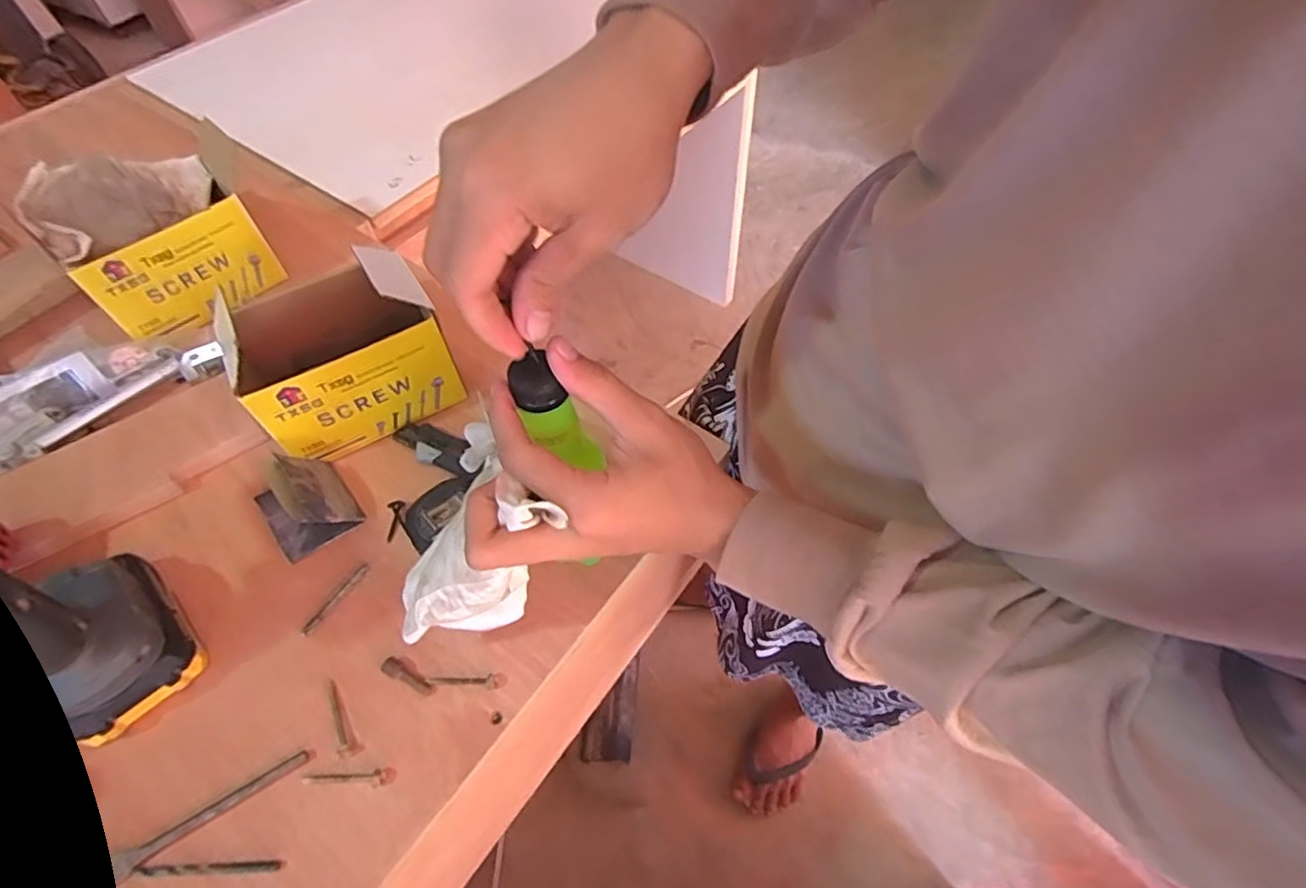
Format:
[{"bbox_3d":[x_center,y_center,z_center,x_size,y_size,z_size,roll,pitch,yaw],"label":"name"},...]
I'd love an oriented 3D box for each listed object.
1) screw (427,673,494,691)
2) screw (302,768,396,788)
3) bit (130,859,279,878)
[{"bbox_3d":[-0.130,0.160,0.419,0.046,0.004,0.010,1,57,2],"label":"screw"},{"bbox_3d":[-0.191,0.211,0.389,0.056,0.004,0.010,-5,57,-1],"label":"screw"},{"bbox_3d":[-0.262,0.250,0.366,0.081,0.004,0.007,-3,57,0],"label":"bit"}]

